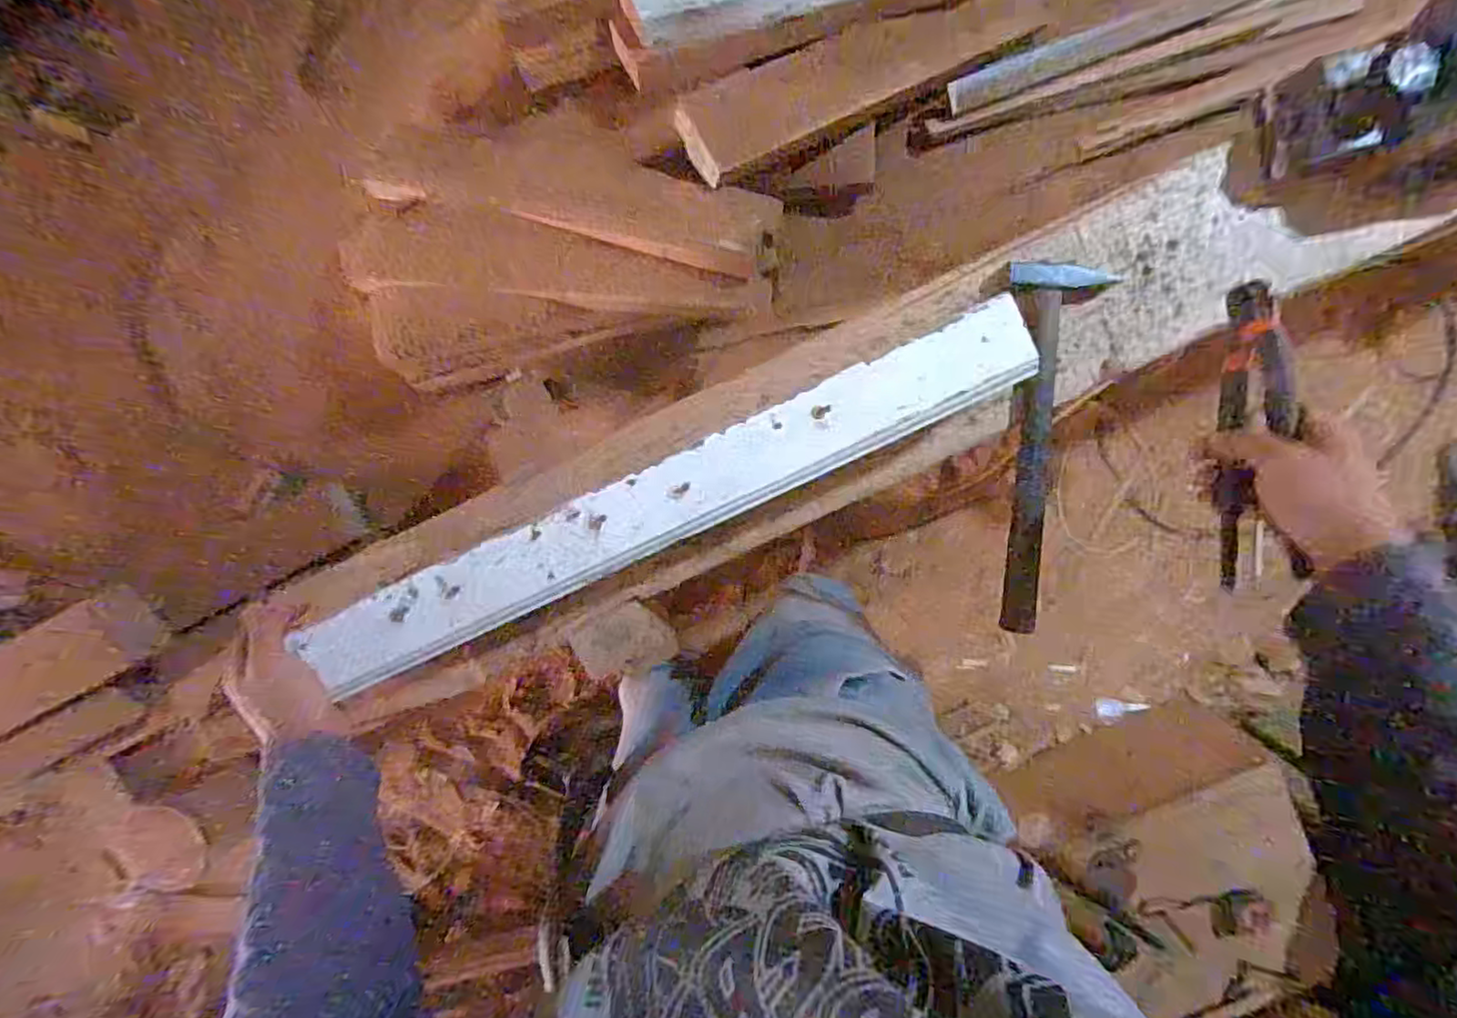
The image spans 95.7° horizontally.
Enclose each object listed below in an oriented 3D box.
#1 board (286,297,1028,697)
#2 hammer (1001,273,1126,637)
[{"bbox_3d":[-0.045,-0.003,0.461,0.528,0.014,0.064,-25,93,2],"label":"board"},{"bbox_3d":[0.266,-0.045,0.549,0.080,0.031,0.303,2,94,2],"label":"hammer"}]

